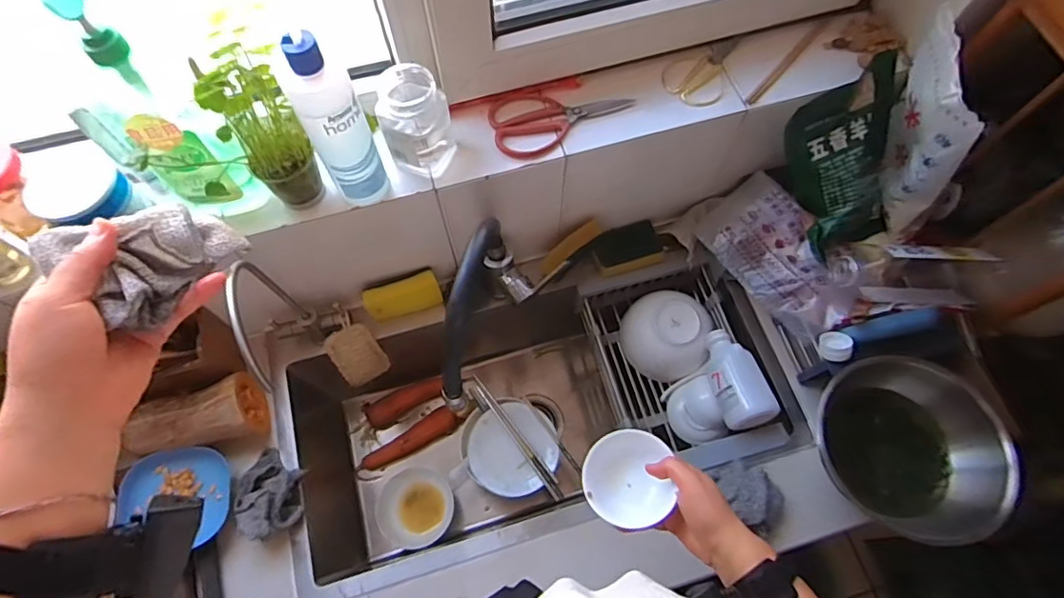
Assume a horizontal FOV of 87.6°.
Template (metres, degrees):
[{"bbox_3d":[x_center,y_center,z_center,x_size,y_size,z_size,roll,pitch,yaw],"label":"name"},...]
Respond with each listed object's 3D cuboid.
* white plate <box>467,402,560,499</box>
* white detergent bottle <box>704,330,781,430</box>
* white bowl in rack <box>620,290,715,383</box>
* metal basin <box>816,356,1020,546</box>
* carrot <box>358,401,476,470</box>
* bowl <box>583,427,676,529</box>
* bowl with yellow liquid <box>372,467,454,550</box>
[{"bbox_3d":[-0.032,0.261,0.958,0.150,0.042,0.146,0,67,0],"label":"white plate"},{"bbox_3d":[0.308,0.114,0.826,0.069,0.051,0.151,-9,68,-4],"label":"white detergent bottle"},{"bbox_3d":[0.221,0.048,0.912,0.138,0.088,0.151,0,67,0],"label":"white bowl in rack"},{"bbox_3d":[0.470,0.183,0.691,0.190,0.109,0.215,32,71,12],"label":"metal basin"},{"bbox_3d":[-0.207,0.249,1.008,0.228,0.043,0.043,-27,70,-11],"label":"carrot"},{"bbox_3d":[0.097,0.188,0.576,0.087,0.049,0.093,0,67,0],"label":"bowl"},{"bbox_3d":[-0.201,0.357,0.955,0.135,0.067,0.123,0,67,0],"label":"bowl with yellow liquid"}]

